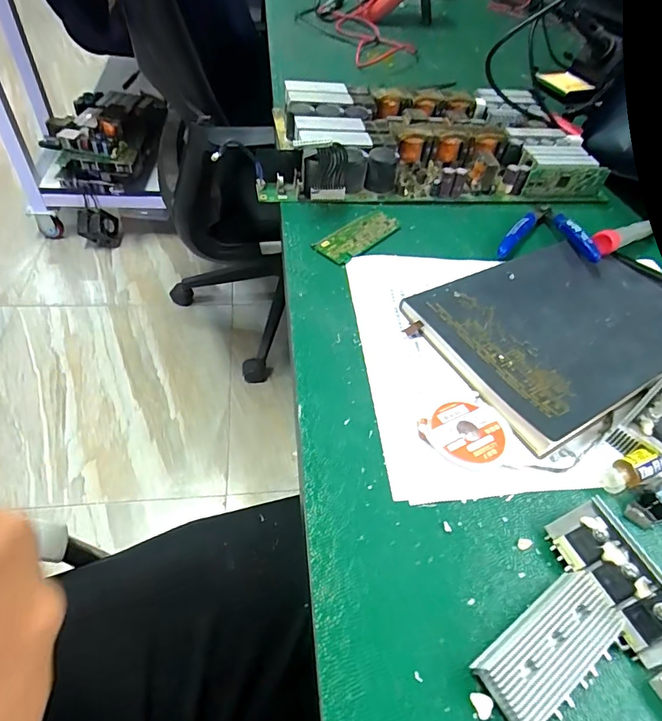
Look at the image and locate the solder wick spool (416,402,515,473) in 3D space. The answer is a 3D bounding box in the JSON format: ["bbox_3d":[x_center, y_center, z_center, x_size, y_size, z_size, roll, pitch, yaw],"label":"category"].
[{"bbox_3d":[0.083,0.044,0.276,0.052,0.009,0.044,-28,59,-27],"label":"solder wick spool"}]

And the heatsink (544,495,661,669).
[{"bbox_3d":[0.141,0.106,0.225,0.034,0.016,0.069,-38,57,13],"label":"heatsink"}]

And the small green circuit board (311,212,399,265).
[{"bbox_3d":[0.024,-0.110,0.401,0.033,0.005,0.084,35,55,20],"label":"small green circuit board"}]

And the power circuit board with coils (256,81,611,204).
[{"bbox_3d":[0.098,-0.243,0.496,0.355,0.042,0.199,-3,51,-9],"label":"power circuit board with coils"}]

